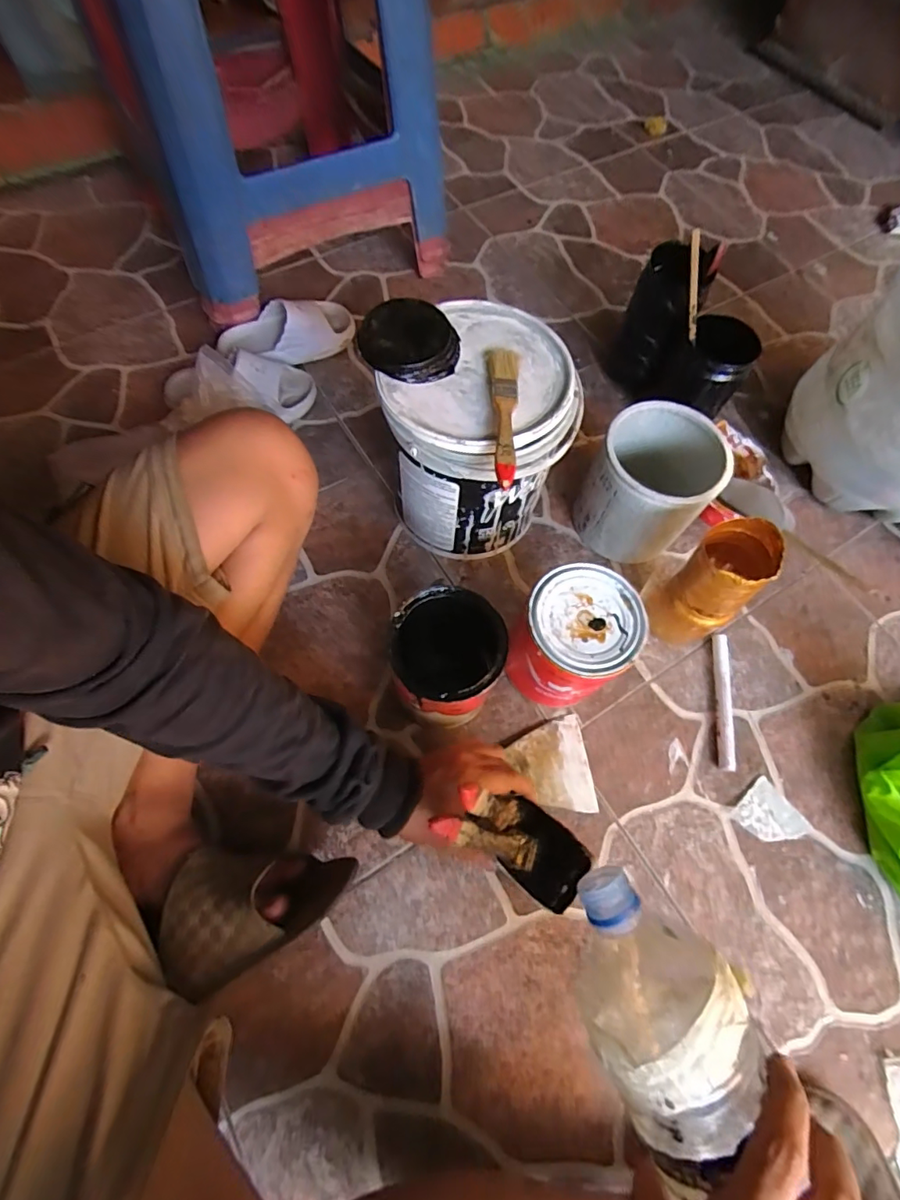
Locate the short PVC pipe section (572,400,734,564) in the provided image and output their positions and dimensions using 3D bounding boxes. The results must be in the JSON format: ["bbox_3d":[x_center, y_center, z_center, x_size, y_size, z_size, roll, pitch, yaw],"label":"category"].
[{"bbox_3d":[0.216,-0.126,0.562,0.118,0.123,0.126,36,69,12],"label":"short PVC pipe section"}]

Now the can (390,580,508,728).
[{"bbox_3d":[-0.004,0.060,0.471,0.093,0.143,0.093,1,67,-3],"label":"can"}]

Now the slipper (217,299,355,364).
[{"bbox_3d":[-0.220,-0.361,0.691,0.182,0.063,0.082,-22,70,-12],"label":"slipper"}]

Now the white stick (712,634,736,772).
[{"bbox_3d":[0.288,0.104,0.533,0.015,0.018,0.143,10,66,1],"label":"white stick"}]

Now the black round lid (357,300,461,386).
[{"bbox_3d":[-0.037,-0.235,0.459,0.087,0.022,0.087,0,64,-1],"label":"black round lid"}]

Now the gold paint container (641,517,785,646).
[{"bbox_3d":[0.251,-0.012,0.509,0.071,0.163,0.073,1,67,-3],"label":"gold paint container"}]

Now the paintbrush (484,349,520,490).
[{"bbox_3d":[0.049,-0.159,0.430,0.028,0.023,0.164,0,64,-1],"label":"paintbrush"}]

